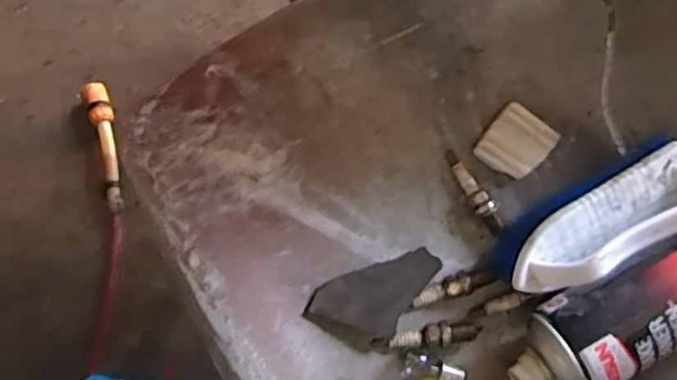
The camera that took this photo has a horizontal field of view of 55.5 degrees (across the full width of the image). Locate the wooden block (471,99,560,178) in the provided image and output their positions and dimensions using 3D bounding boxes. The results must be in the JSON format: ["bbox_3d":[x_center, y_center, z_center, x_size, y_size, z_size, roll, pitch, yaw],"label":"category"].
[{"bbox_3d":[0.130,-0.035,0.469,0.045,0.012,0.050,37,79,10],"label":"wooden block"}]

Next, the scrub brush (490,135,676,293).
[{"bbox_3d":[0.179,0.021,0.434,0.149,0.063,0.060,-26,76,-6],"label":"scrub brush"}]

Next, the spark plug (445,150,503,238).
[{"bbox_3d":[0.098,0.001,0.463,0.012,0.016,0.070,-29,76,-7],"label":"spark plug"}]

